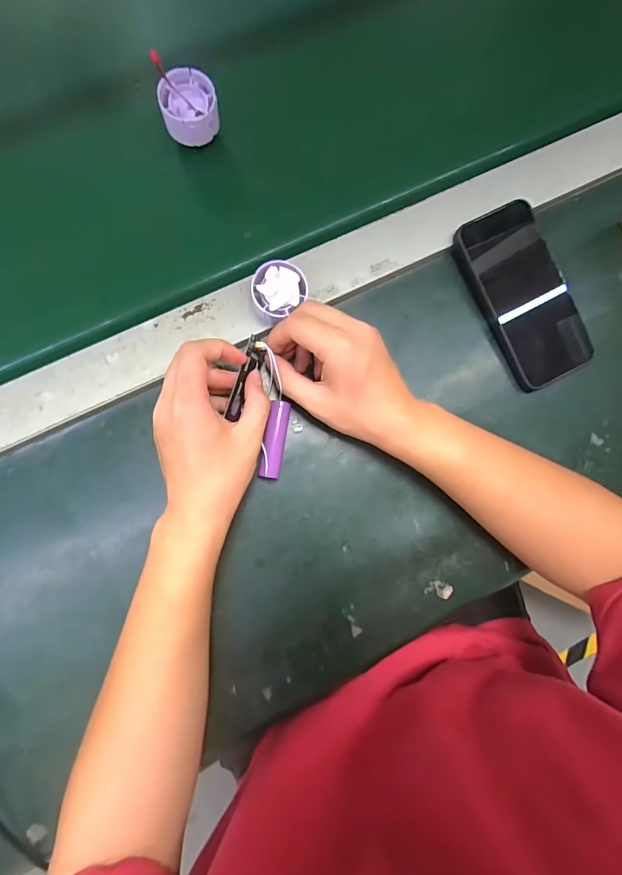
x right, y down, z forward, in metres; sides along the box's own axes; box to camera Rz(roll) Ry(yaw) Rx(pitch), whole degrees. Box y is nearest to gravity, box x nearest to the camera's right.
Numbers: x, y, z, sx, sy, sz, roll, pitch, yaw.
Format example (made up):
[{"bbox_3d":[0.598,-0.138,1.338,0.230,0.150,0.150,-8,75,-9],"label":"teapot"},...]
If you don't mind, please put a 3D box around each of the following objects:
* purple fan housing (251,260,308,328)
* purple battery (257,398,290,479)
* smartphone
[{"bbox_3d":[-0.028,-0.122,0.344,0.045,0.034,0.041,-37,91,-5],"label":"purple fan housing"},{"bbox_3d":[-0.030,0.002,0.350,0.017,0.017,0.065,11,84,-4],"label":"purple battery"},{"bbox_3d":[0.197,-0.130,0.378,0.080,0.013,0.160,-27,90,-5],"label":"smartphone"}]

